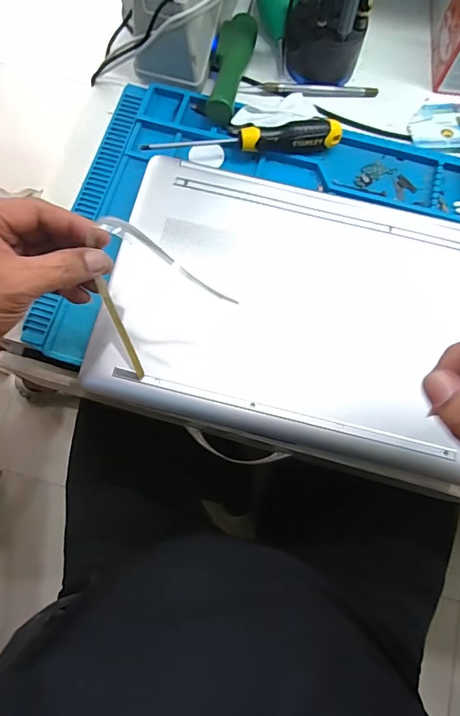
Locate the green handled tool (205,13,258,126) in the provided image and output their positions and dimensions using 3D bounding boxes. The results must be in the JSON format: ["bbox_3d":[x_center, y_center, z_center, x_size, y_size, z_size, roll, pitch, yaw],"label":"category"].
[{"bbox_3d":[0.001,-0.319,0.466,0.037,0.032,0.140,12,75,2],"label":"green handled tool"}]

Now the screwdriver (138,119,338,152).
[{"bbox_3d":[0.017,-0.219,0.438,0.202,0.033,0.023,-10,75,-4],"label":"screwdriver"}]

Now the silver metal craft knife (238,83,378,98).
[{"bbox_3d":[0.090,-0.306,0.482,0.155,0.010,0.016,-1,75,-2],"label":"silver metal craft knife"}]

